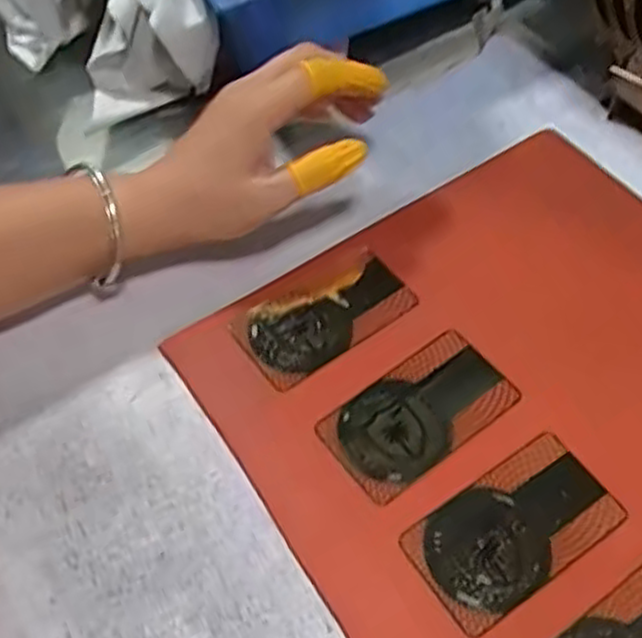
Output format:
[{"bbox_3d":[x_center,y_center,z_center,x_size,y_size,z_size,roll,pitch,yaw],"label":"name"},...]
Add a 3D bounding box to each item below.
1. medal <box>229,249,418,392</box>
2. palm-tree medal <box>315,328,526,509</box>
[{"bbox_3d":[0.002,-0.001,0.376,0.084,0.006,0.049,-29,59,-14],"label":"medal"},{"bbox_3d":[0.044,0.042,0.343,0.085,0.004,0.048,-34,60,-17],"label":"palm-tree medal"}]

